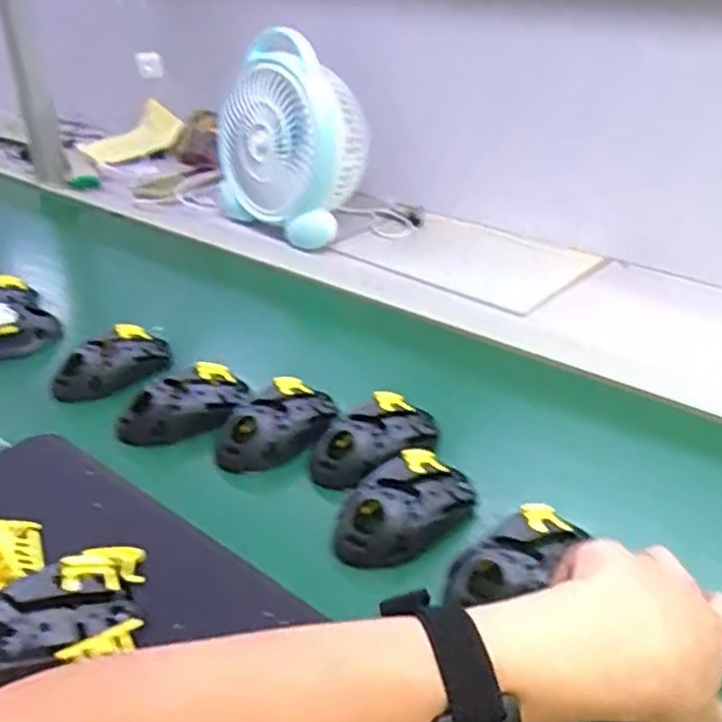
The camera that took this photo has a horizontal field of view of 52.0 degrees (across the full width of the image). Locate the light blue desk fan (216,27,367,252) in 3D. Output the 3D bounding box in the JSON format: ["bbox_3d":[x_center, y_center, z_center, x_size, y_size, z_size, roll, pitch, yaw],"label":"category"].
[{"bbox_3d":[-0.089,-0.290,0.995,0.139,0.242,0.209,-20,37,-28],"label":"light blue desk fan"}]

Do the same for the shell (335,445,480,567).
[{"bbox_3d":[0.030,0.106,0.535,0.118,0.041,0.066,-24,39,-32],"label":"shell"}]

